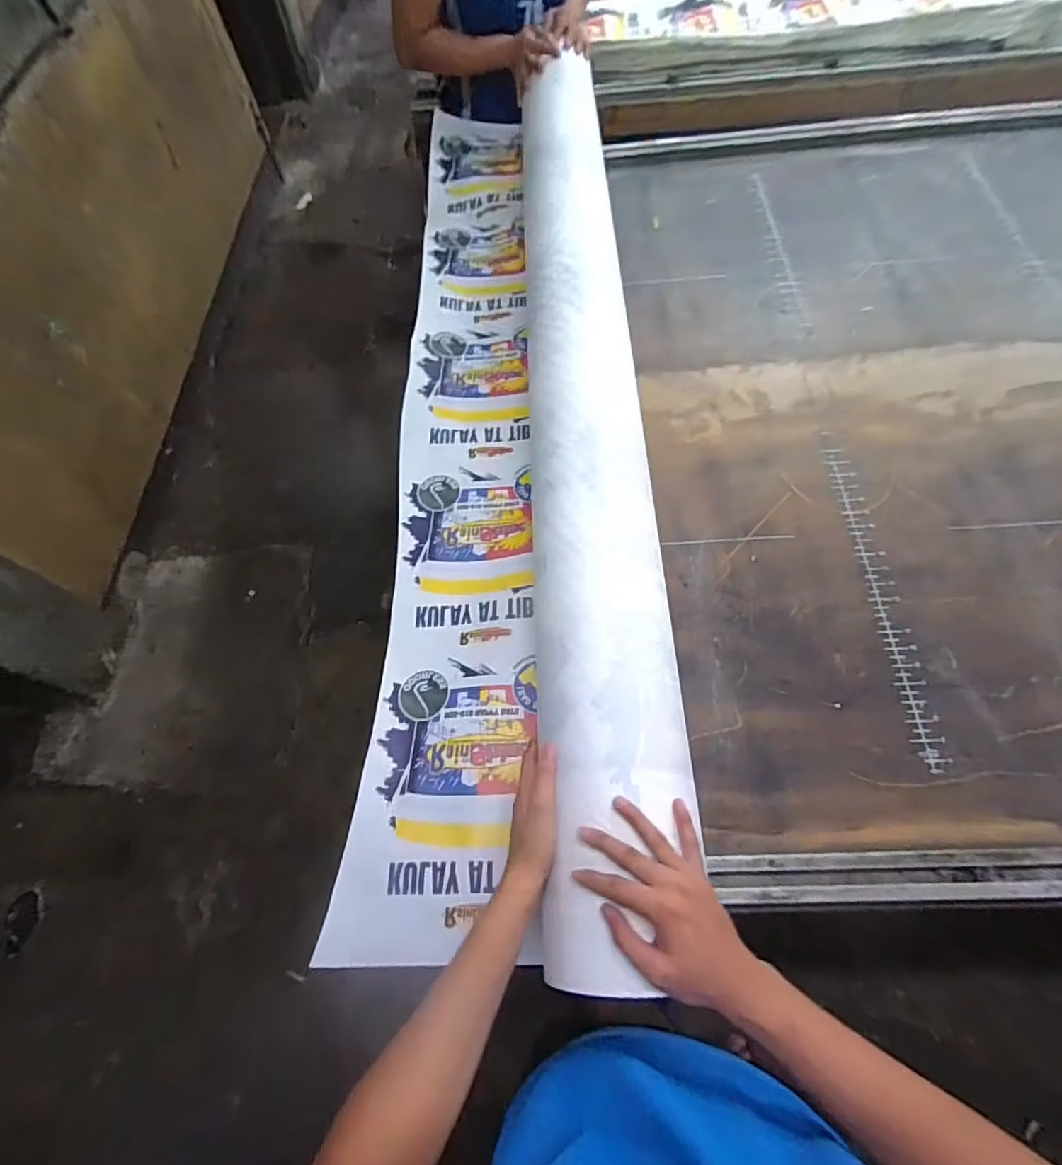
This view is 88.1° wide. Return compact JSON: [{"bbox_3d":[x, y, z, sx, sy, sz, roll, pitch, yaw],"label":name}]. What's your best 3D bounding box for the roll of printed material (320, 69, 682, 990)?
[{"bbox_3d":[-0.030,-0.360,0.962,0.401,0.125,1.716,-19,57,32],"label":"roll of printed material"}]

